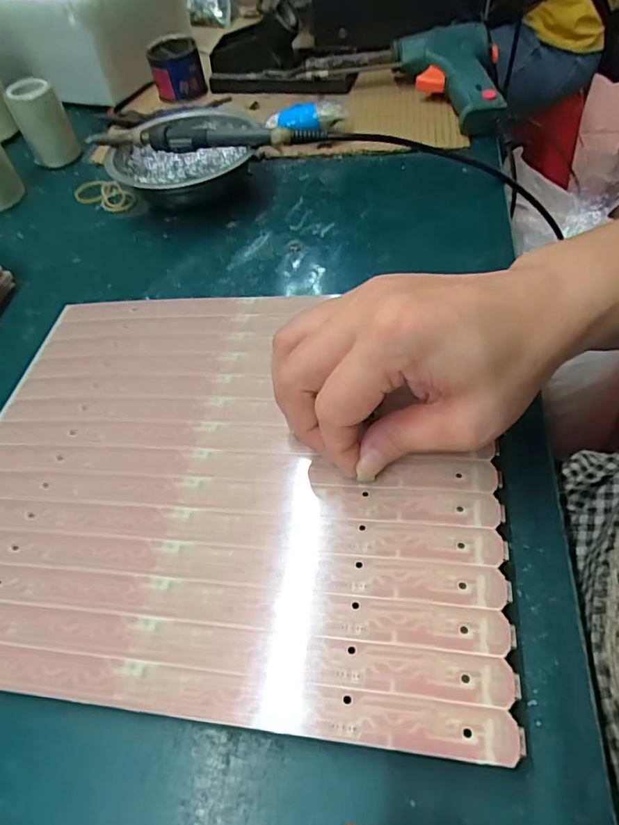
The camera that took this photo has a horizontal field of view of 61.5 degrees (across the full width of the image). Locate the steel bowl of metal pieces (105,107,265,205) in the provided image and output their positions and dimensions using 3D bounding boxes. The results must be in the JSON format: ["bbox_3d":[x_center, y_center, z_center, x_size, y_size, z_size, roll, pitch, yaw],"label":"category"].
[{"bbox_3d":[-0.097,-0.206,0.434,0.121,0.045,0.115,-3,52,3],"label":"steel bowl of metal pieces"}]

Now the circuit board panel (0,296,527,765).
[{"bbox_3d":[-0.053,0.022,0.272,0.283,0.004,0.234,1,54,12],"label":"circuit board panel"}]

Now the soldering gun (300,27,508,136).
[{"bbox_3d":[0.128,-0.313,0.489,0.104,0.048,0.130,5,53,9],"label":"soldering gun"}]

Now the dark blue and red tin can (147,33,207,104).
[{"bbox_3d":[-0.134,-0.347,0.527,0.048,0.046,0.038,-17,53,-8],"label":"dark blue and red tin can"}]

